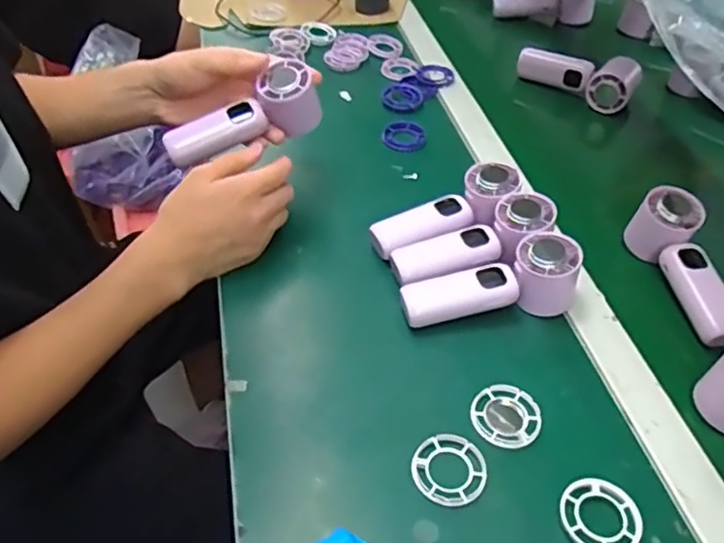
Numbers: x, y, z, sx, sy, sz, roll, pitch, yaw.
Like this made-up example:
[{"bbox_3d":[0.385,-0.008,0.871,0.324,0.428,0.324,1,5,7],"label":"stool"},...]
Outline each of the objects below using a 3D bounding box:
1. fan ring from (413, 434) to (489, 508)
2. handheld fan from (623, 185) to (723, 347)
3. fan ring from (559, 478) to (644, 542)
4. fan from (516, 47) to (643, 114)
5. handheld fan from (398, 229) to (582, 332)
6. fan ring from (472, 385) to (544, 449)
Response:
[{"bbox_3d":[0.063,0.143,0.451,0.052,0.009,0.054,0,46,0],"label":"fan ring"},{"bbox_3d":[0.299,-0.002,0.575,0.047,0.055,0.154,-9,60,-8],"label":"handheld fan"},{"bbox_3d":[0.162,0.167,0.426,0.053,0.009,0.052,0,46,0],"label":"fan ring"},{"bbox_3d":[0.283,-0.258,0.830,0.155,0.050,0.059,30,53,26],"label":"fan"},{"bbox_3d":[0.112,0.009,0.548,0.154,0.056,0.051,-8,47,-7],"label":"handheld fan"},{"bbox_3d":[0.111,0.111,0.482,0.052,0.006,0.052,0,46,0],"label":"fan ring"}]

